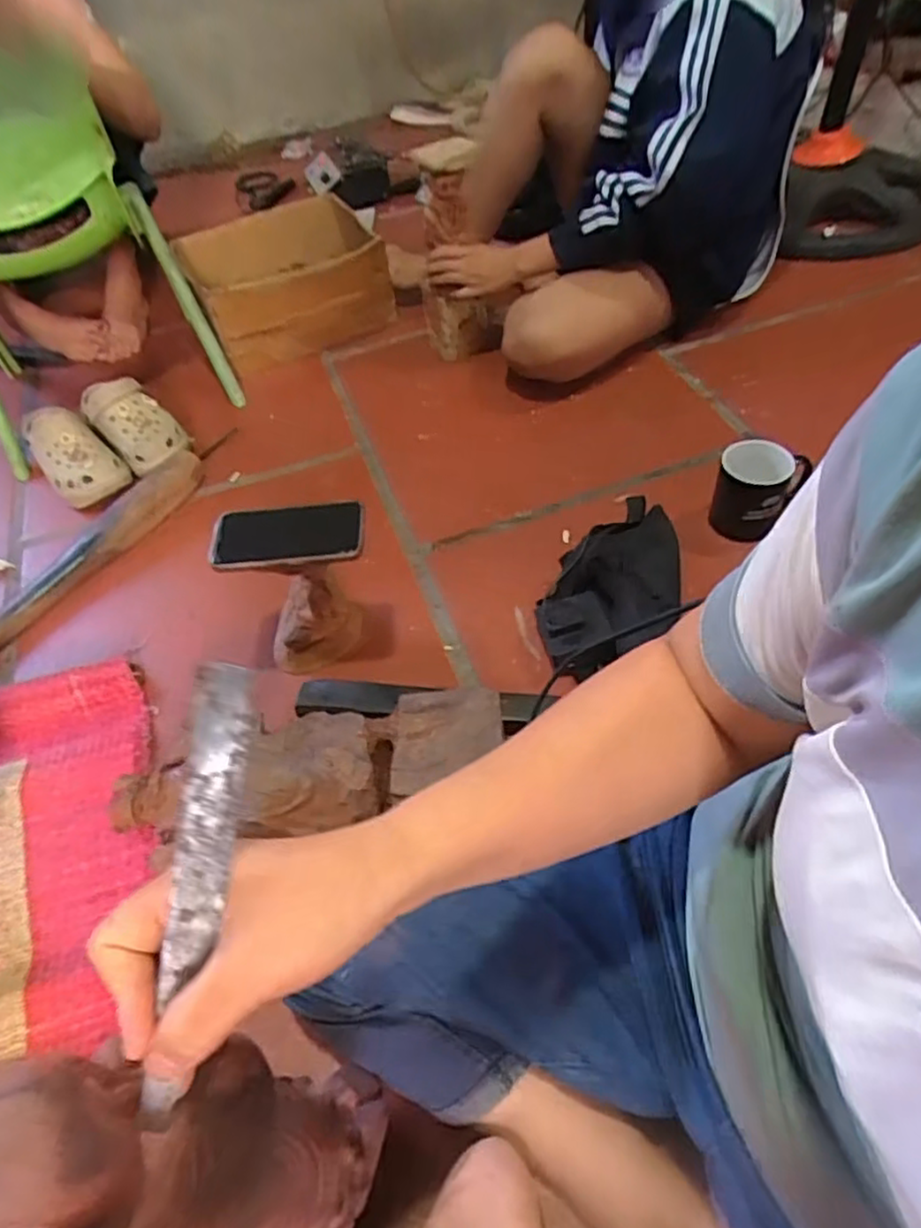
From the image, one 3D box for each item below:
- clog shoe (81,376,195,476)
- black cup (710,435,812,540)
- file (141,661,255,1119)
[{"bbox_3d":[-0.489,-0.284,1.046,0.192,0.097,0.095,37,63,28],"label":"clog shoe"},{"bbox_3d":[0.357,-0.147,0.842,0.097,0.099,0.093,-3,51,4],"label":"black cup"},{"bbox_3d":[-0.099,0.105,0.265,0.022,0.004,0.172,8,88,-17],"label":"file"}]

